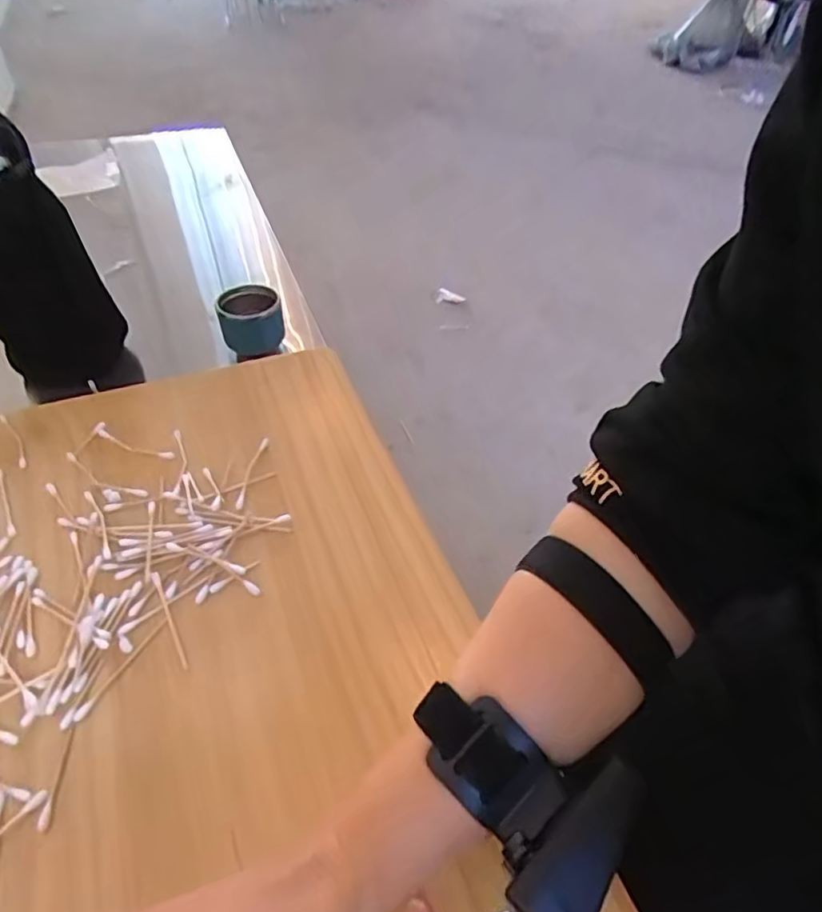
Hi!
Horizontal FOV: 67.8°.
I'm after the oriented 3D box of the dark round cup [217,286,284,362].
[{"bbox_3d":[-0.167,-0.139,0.640,0.060,0.061,0.056,1,45,-1],"label":"dark round cup"}]

